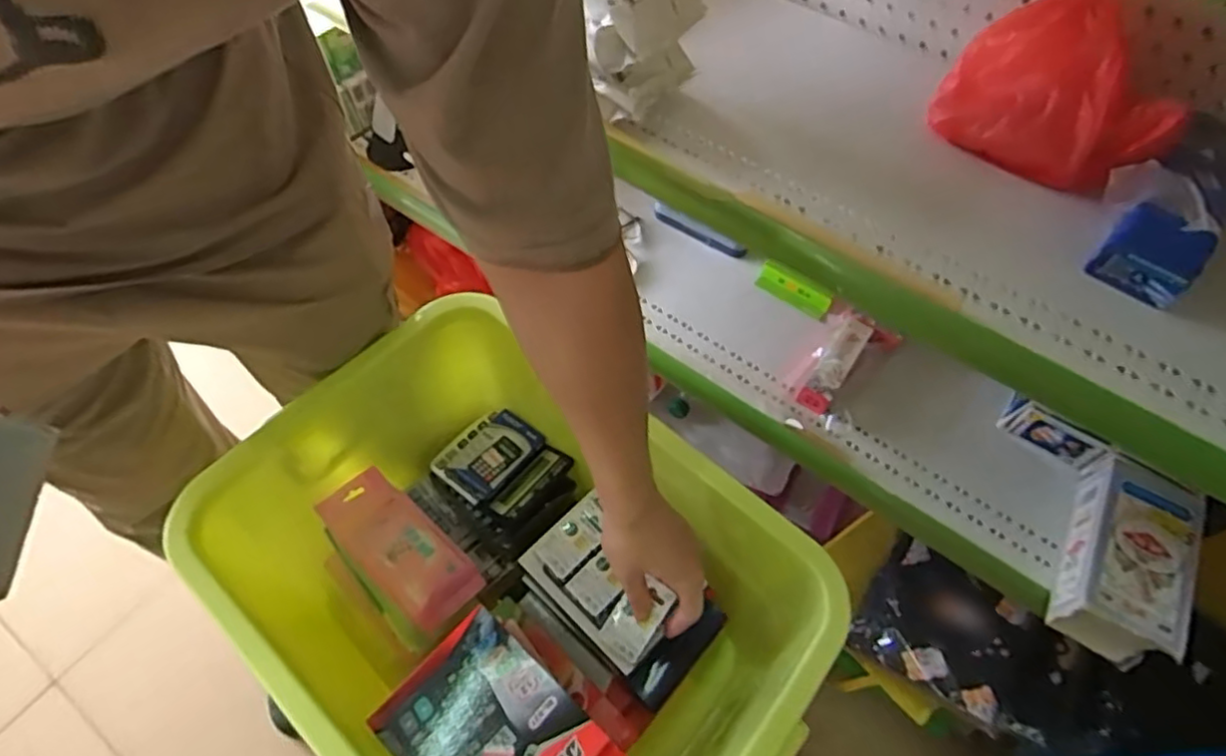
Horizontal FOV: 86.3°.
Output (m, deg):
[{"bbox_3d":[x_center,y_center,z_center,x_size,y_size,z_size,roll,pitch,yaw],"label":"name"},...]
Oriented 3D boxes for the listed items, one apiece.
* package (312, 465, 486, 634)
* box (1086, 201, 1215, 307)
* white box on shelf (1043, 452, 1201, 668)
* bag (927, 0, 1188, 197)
[{"bbox_3d":[-0.229,0.181,0.700,0.178,0.048,0.085,37,64,19],"label":"package"},{"bbox_3d":[0.444,-0.103,0.545,0.075,0.052,0.064,38,64,20],"label":"box"},{"bbox_3d":[0.535,0.187,0.683,0.110,0.069,0.206,27,61,14],"label":"white box on shelf"},{"bbox_3d":[0.395,-0.259,0.596,0.126,0.118,0.176,-14,60,-10],"label":"bag"}]

